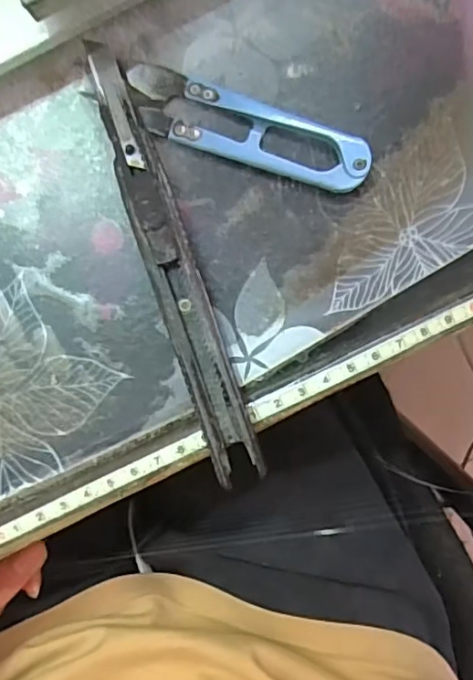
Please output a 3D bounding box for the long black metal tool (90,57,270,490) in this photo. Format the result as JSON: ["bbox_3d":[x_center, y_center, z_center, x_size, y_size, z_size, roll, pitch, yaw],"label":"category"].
[{"bbox_3d":[-0.023,-0.025,0.206,0.017,0.012,0.155,-18,92,4],"label":"long black metal tool"}]

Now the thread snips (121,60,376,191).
[{"bbox_3d":[0.004,-0.073,0.203,0.087,0.009,0.022,21,94,2],"label":"thread snips"}]

